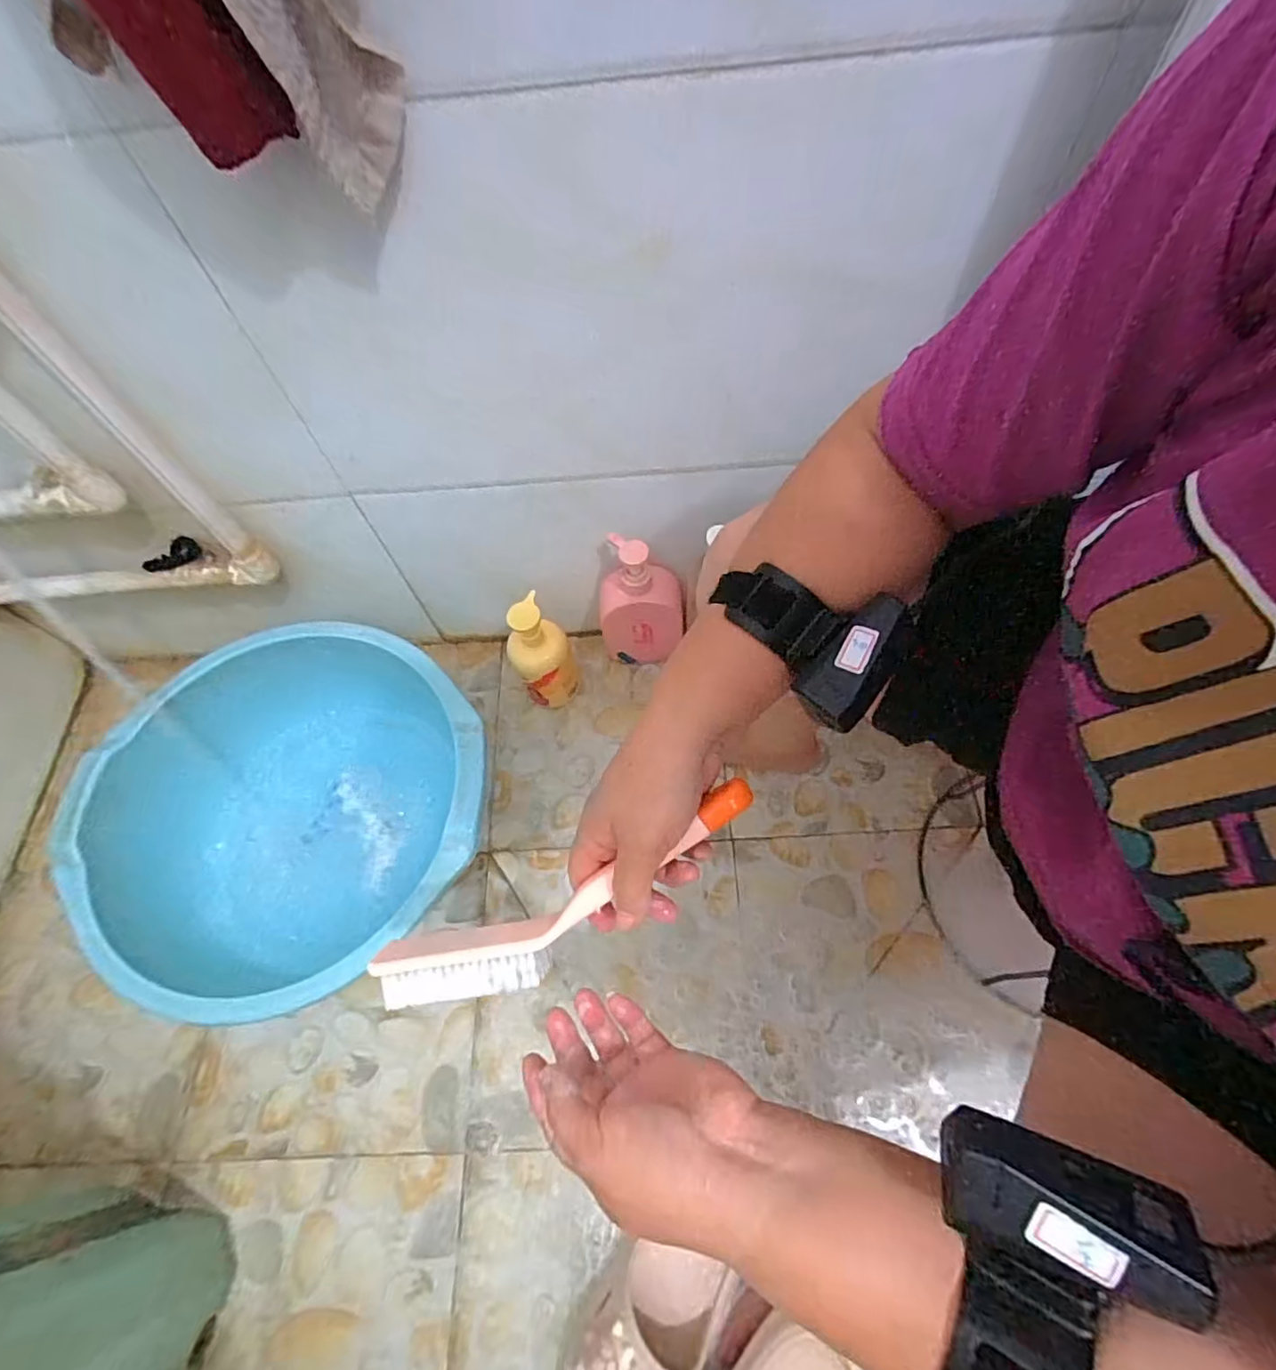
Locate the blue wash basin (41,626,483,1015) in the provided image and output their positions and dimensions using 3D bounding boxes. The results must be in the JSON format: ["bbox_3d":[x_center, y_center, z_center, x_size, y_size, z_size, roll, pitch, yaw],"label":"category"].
[{"bbox_3d":[-0.359,0.151,0.680,0.401,0.188,0.372,-2,63,3],"label":"blue wash basin"}]

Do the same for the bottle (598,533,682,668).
[{"bbox_3d":[0.004,-0.099,0.754,0.100,0.212,0.050,0,61,5],"label":"bottle"}]

